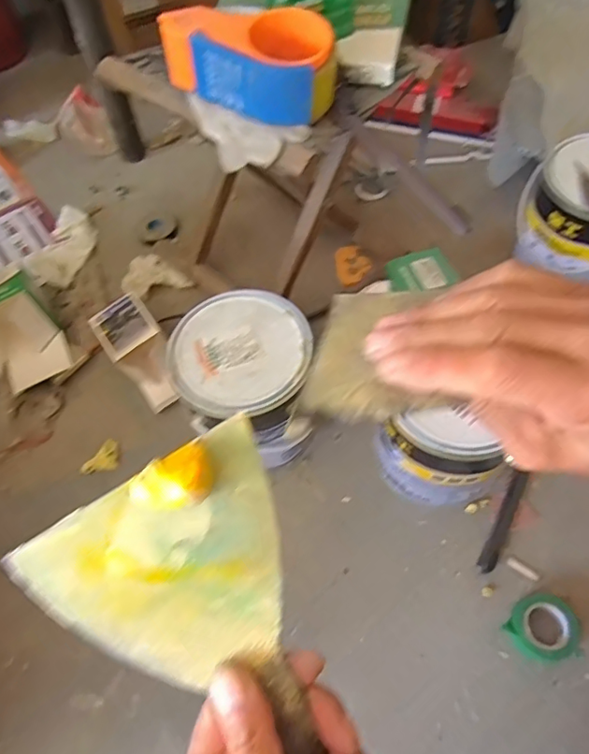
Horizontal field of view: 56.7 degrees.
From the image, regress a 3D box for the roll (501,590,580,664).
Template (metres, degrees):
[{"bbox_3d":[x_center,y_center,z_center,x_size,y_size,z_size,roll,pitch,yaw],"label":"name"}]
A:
[{"bbox_3d":[0.257,0.259,0.563,0.065,0.025,0.064,-1,60,2],"label":"roll"}]

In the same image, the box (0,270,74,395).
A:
[{"bbox_3d":[-0.380,-0.056,0.751,0.113,0.096,0.142,-34,64,-15],"label":"box"}]

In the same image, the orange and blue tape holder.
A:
[{"bbox_3d":[-0.041,-0.299,0.512,0.154,0.072,0.081,14,62,11],"label":"orange and blue tape holder"}]

